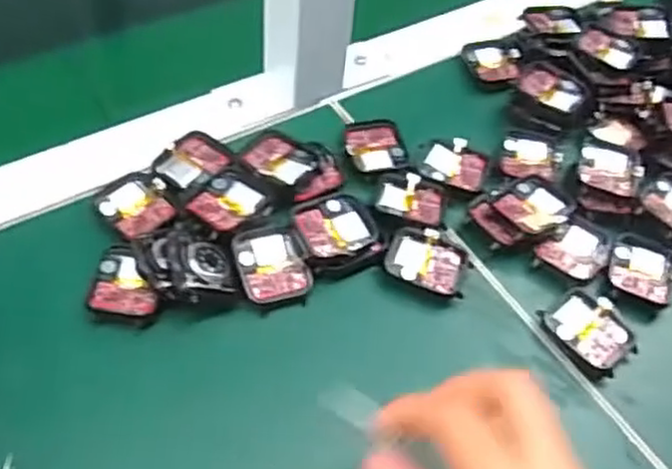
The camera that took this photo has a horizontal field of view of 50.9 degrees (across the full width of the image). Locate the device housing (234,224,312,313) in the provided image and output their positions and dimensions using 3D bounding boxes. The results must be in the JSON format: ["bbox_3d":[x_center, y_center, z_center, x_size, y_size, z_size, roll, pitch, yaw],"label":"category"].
[{"bbox_3d":[-0.034,0.016,0.376,0.037,0.012,0.045,-15,69,-15],"label":"device housing"}]

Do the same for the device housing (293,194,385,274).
[{"bbox_3d":[0.000,-0.002,0.388,0.042,0.012,0.042,-16,56,-17],"label":"device housing"}]

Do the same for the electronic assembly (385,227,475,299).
[{"bbox_3d":[0.051,0.013,0.388,0.046,0.005,0.034,21,53,10],"label":"electronic assembly"}]

